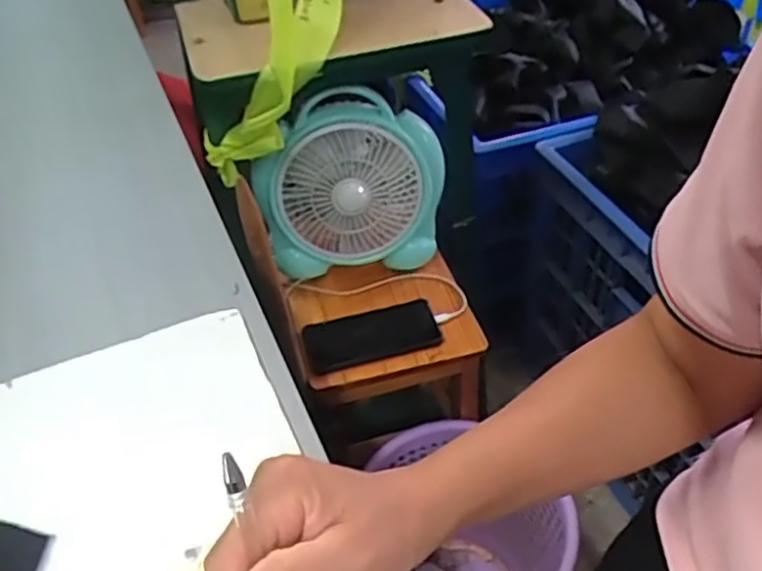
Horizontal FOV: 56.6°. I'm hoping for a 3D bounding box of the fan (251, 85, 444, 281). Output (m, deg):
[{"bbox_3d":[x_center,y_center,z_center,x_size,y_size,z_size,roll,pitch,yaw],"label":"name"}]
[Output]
[{"bbox_3d":[-0.038,-0.126,0.920,0.238,0.209,0.110,-14,43,-11],"label":"fan"}]

